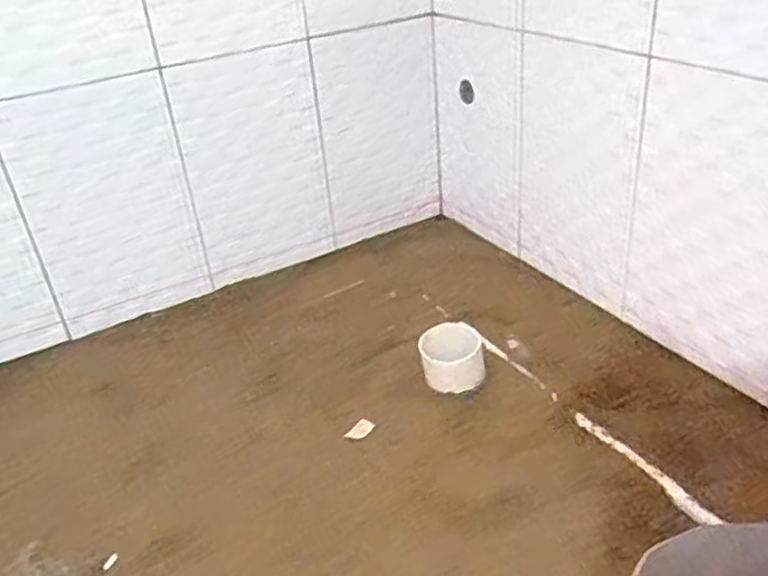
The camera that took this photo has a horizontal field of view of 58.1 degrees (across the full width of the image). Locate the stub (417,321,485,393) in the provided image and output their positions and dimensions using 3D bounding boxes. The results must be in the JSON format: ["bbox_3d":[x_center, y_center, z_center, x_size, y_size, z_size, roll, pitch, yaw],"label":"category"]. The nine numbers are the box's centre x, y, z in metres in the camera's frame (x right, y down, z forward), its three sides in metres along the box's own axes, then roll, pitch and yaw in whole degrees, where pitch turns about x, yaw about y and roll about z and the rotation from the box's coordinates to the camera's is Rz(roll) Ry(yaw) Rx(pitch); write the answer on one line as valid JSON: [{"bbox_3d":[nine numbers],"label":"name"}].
[{"bbox_3d":[0.098,0.096,1.017,0.090,0.066,0.100,-7,32,-3],"label":"stub"}]

